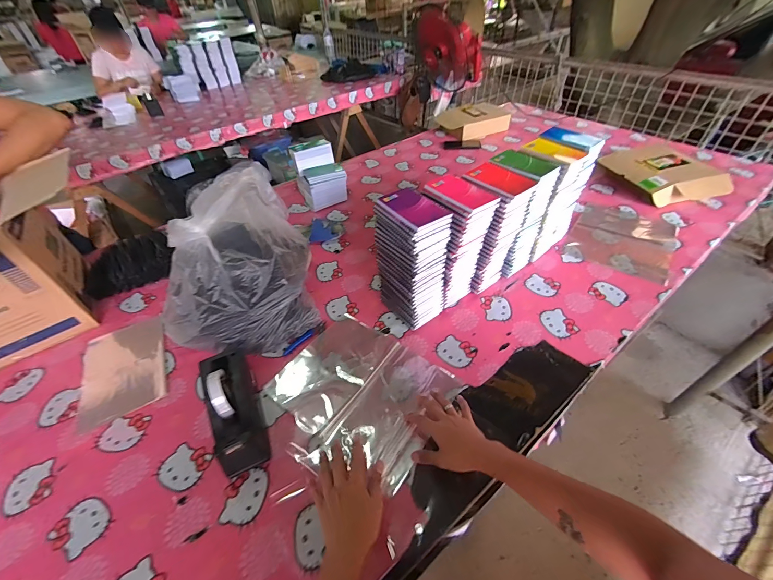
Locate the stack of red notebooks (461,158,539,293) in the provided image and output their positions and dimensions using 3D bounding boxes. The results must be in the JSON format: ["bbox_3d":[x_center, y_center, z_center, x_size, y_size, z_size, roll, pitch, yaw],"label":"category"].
[{"bbox_3d":[0.236,-0.128,0.775,0.110,0.294,0.126,-34,52,-26],"label":"stack of red notebooks"}]

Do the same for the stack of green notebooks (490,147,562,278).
[{"bbox_3d":[0.313,-0.179,0.818,0.106,0.292,0.123,-32,51,-24],"label":"stack of green notebooks"}]

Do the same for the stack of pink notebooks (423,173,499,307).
[{"bbox_3d":[0.149,-0.090,0.746,0.106,0.293,0.128,-31,50,-23],"label":"stack of pink notebooks"}]

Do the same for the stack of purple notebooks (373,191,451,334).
[{"bbox_3d":[0.057,-0.056,0.727,0.096,0.300,0.128,-32,51,-24],"label":"stack of purple notebooks"}]

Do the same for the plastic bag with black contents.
[{"bbox_3d":[-0.340,-0.087,0.771,0.286,0.313,0.411,-15,46,-11],"label":"plastic bag with black contents"}]

